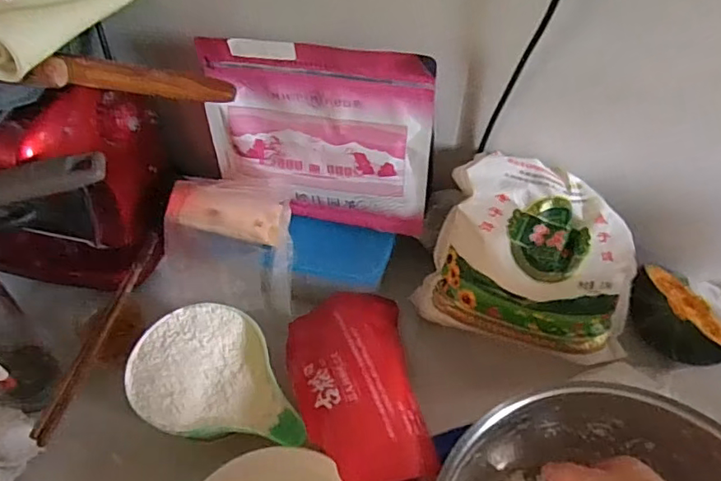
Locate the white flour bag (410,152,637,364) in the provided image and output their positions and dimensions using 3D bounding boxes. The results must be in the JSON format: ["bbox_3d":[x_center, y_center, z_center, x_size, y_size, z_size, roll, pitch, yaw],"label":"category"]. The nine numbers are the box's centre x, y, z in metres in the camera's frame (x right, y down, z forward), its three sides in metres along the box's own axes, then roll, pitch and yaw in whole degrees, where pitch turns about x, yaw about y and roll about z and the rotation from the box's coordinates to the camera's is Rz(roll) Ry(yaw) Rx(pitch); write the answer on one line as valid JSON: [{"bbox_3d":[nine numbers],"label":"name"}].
[{"bbox_3d":[0.181,0.022,0.575,0.213,0.141,0.145,16,51,13],"label":"white flour bag"}]

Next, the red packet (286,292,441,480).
[{"bbox_3d":[-0.003,0.130,0.514,0.123,0.069,0.214,-6,50,-6],"label":"red packet"}]

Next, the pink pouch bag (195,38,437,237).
[{"bbox_3d":[-0.046,-0.105,0.576,0.237,0.190,0.023,8,33,10],"label":"pink pouch bag"}]

